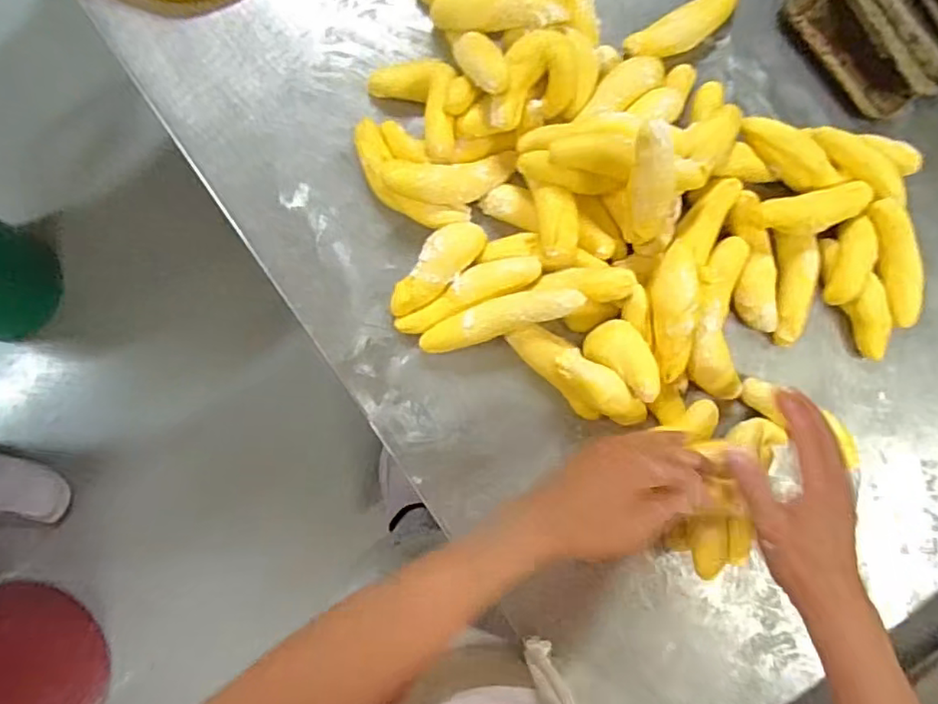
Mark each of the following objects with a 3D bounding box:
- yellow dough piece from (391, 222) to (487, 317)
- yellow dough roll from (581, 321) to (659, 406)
[{"bbox_3d":[-0.030,-0.075,0.534,0.103,0.031,0.039,-43,91,-6],"label":"yellow dough piece"},{"bbox_3d":[0.135,0.005,0.516,0.074,0.032,0.038,42,84,-2],"label":"yellow dough roll"}]

